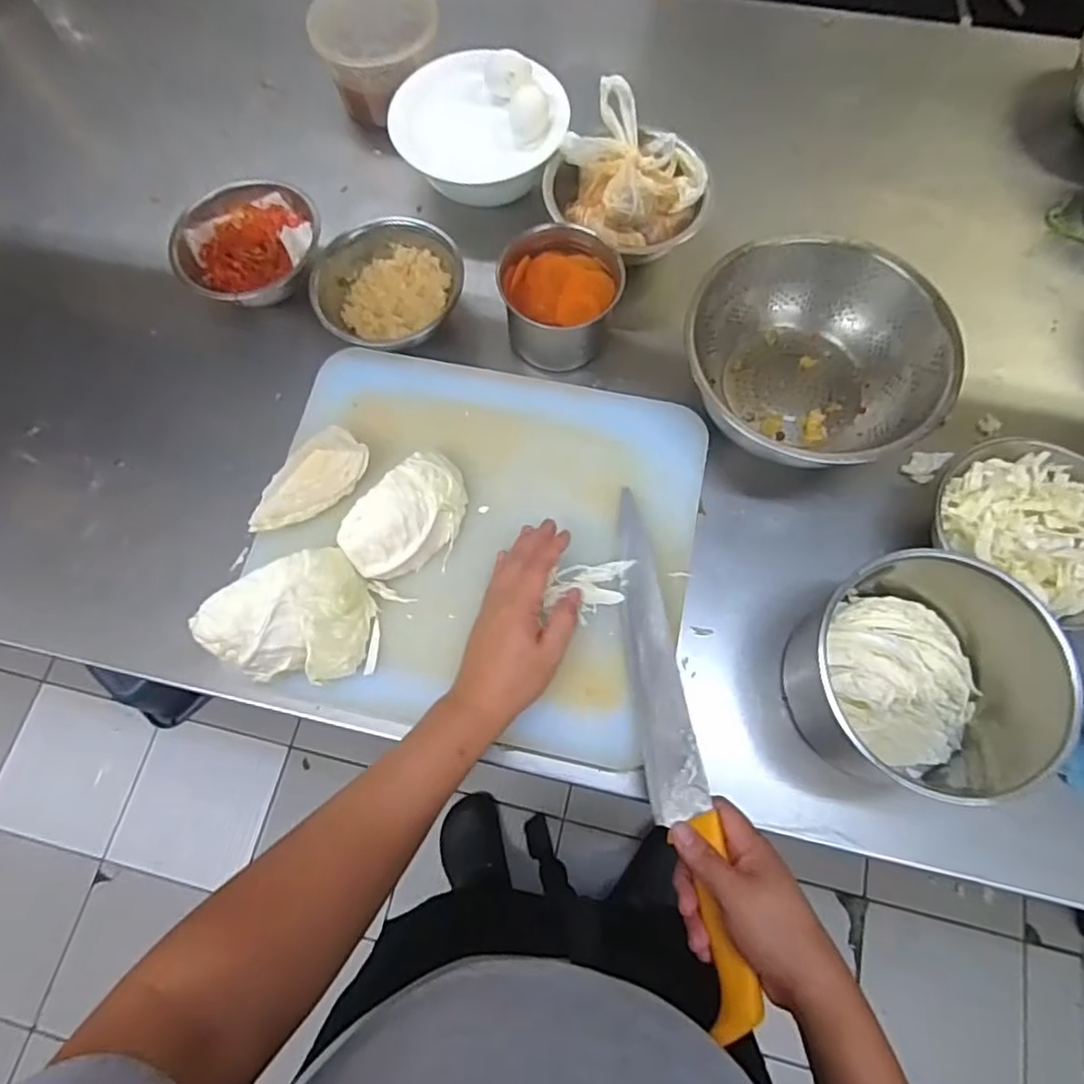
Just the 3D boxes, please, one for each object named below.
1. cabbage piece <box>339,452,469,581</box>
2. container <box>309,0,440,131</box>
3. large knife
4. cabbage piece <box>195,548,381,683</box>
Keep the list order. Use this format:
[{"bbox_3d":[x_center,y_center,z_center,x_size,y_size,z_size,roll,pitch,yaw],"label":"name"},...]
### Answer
[{"bbox_3d":[-0.112,-0.022,0.551,0.064,0.064,0.125,36,77,12],"label":"cabbage piece"},{"bbox_3d":[-0.193,-0.586,0.766,0.112,0.122,0.124,38,77,13],"label":"container"},{"bbox_3d":[0.103,0.147,0.510,0.046,0.041,0.403,-8,65,-1],"label":"large knife"},{"bbox_3d":[-0.202,0.072,0.515,0.124,0.067,0.091,-31,74,-8],"label":"cabbage piece"}]

